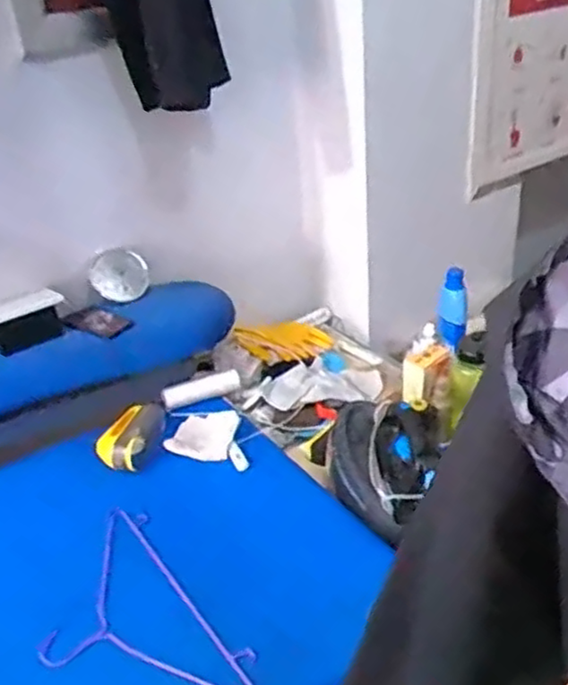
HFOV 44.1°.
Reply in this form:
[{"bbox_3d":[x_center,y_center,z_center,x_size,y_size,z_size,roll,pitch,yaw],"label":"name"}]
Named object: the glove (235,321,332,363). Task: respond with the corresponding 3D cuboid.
[{"bbox_3d":[0.011,-0.013,1.676,0.206,0.046,0.174,13,36,28],"label":"glove"}]

